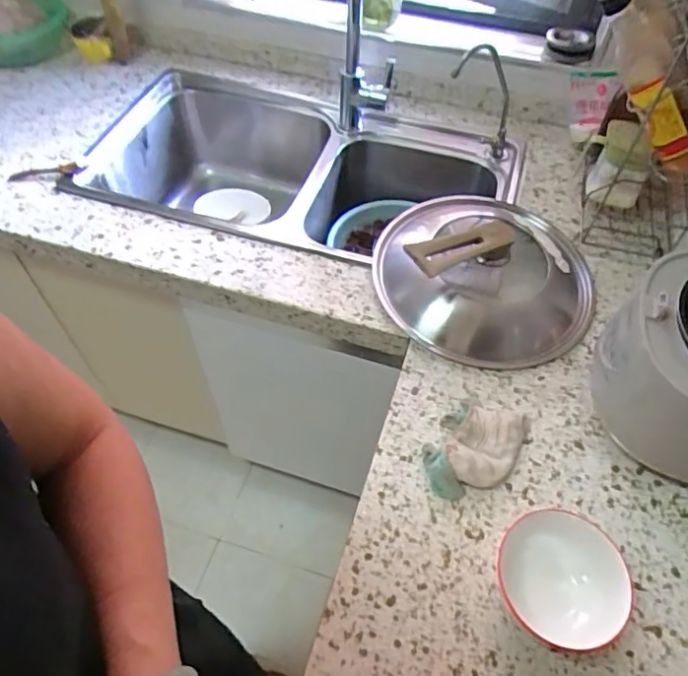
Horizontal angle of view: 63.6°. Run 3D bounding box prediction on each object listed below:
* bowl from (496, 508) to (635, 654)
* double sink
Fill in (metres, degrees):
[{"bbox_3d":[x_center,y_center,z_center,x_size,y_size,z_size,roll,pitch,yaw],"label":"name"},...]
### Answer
[{"bbox_3d":[0.221,0.244,0.566,0.110,0.064,0.125,-34,62,-23],"label":"bowl"},{"bbox_3d":[-0.083,-0.264,1.077,0.717,0.238,0.469,20,56,12],"label":"double sink"}]

